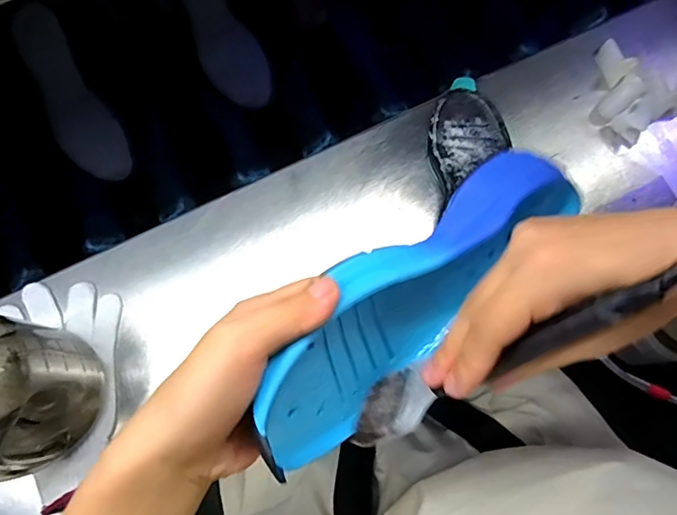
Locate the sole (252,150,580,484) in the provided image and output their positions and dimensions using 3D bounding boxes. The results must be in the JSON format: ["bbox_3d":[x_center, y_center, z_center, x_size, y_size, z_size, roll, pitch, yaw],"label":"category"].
[{"bbox_3d":[0.049,0.017,0.297,0.242,0.096,0.045,-33,41,-27],"label":"sole"}]

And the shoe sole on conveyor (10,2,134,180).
[{"bbox_3d":[-0.313,-0.185,0.599,0.067,0.011,0.204,-28,102,-9],"label":"shoe sole on conveyor"}]

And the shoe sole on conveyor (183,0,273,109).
[{"bbox_3d":[-0.146,-0.280,0.624,0.070,0.013,0.206,-27,99,-8],"label":"shoe sole on conveyor"}]

